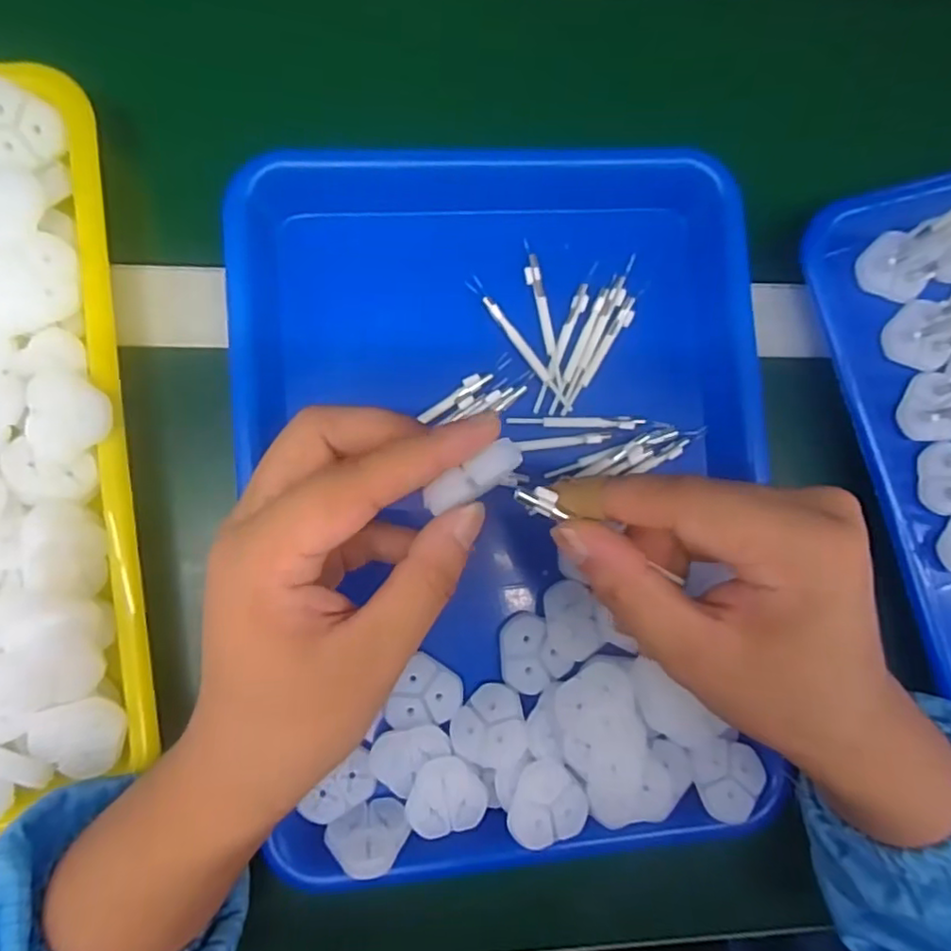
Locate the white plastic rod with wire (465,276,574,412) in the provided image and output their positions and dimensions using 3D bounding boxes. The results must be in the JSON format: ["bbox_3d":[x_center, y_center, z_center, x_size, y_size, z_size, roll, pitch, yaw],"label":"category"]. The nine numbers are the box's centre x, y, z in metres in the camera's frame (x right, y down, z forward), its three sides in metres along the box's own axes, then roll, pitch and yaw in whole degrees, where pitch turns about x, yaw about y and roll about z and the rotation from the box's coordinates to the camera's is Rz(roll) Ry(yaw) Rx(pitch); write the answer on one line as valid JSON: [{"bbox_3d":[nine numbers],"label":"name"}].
[{"bbox_3d":[0.023,-0.065,0.320,0.007,0.006,0.081,-36,91,-7],"label":"white plastic rod with wire"}]

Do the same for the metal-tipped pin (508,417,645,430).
[{"bbox_3d":[0.051,-0.027,0.323,0.069,0.004,0.006,1,87,-6],"label":"metal-tipped pin"}]

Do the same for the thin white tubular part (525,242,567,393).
[{"bbox_3d":[0.034,-0.081,0.323,0.008,0.004,0.078,-12,88,-7],"label":"thin white tubular part"}]

